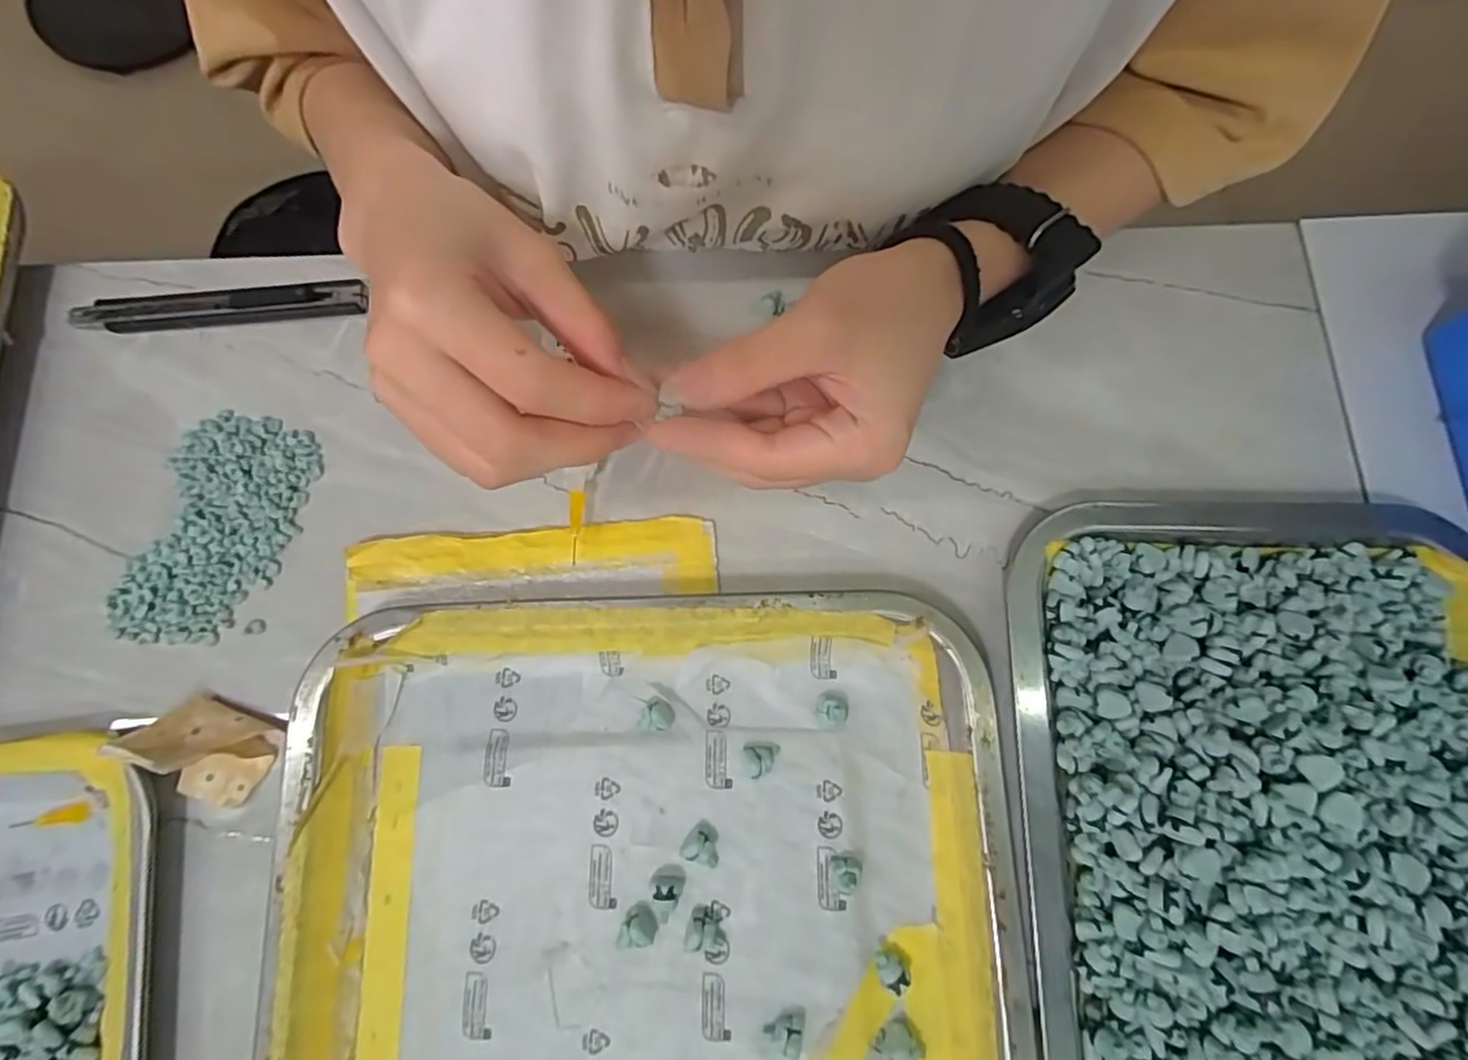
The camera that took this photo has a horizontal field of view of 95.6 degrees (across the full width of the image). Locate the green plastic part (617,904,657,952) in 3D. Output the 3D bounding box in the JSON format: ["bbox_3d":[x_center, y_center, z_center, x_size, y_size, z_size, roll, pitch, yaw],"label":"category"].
[{"bbox_3d":[-0.036,0.149,0.246,0.012,0.010,0.016,18,78,4],"label":"green plastic part"}]

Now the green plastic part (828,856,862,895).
[{"bbox_3d":[0.043,0.132,0.252,0.012,0.012,0.013,0,77,0],"label":"green plastic part"}]

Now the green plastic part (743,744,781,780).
[{"bbox_3d":[0.010,0.091,0.260,0.014,0.010,0.012,0,77,0],"label":"green plastic part"}]

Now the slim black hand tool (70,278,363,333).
[{"bbox_3d":[-0.235,-0.102,0.301,0.129,0.011,0.016,-2,77,-1],"label":"slim black hand tool"}]

